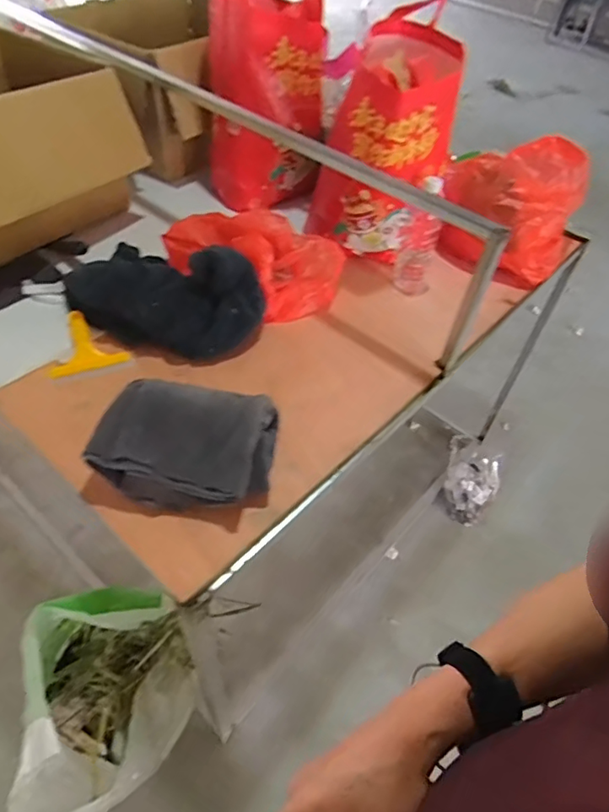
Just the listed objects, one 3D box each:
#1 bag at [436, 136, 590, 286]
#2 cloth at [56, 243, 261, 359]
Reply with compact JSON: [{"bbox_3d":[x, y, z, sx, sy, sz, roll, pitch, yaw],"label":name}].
[{"bbox_3d":[0.467,-0.453,1.200,0.273,0.218,0.294,26,49,14],"label":"bag"},{"bbox_3d":[-0.266,-0.208,0.949,0.377,0.133,0.179,15,48,5],"label":"cloth"}]

